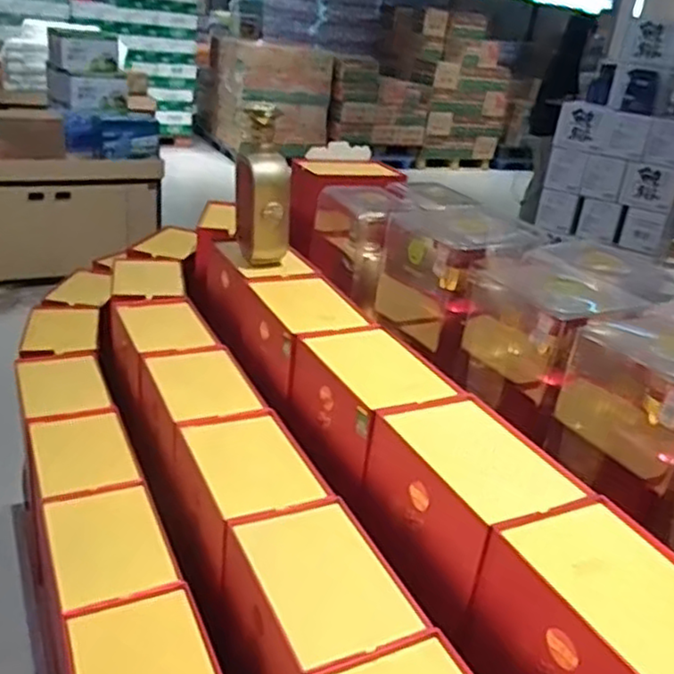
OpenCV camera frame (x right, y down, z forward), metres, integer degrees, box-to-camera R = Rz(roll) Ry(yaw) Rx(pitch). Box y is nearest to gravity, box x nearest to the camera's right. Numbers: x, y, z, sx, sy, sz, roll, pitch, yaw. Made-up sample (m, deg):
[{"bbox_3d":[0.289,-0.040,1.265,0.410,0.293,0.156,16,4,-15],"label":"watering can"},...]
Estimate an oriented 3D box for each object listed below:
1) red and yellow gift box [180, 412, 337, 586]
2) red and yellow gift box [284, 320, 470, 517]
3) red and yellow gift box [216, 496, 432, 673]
[{"bbox_3d":[-0.096,0.178,0.792,0.152,0.107,0.202,-7,28,-26],"label":"red and yellow gift box"},{"bbox_3d":[0.032,0.075,0.804,0.135,0.105,0.189,-5,28,-23],"label":"red and yellow gift box"},{"bbox_3d":[-0.018,0.257,0.635,0.152,0.101,0.199,-8,29,-28],"label":"red and yellow gift box"}]

